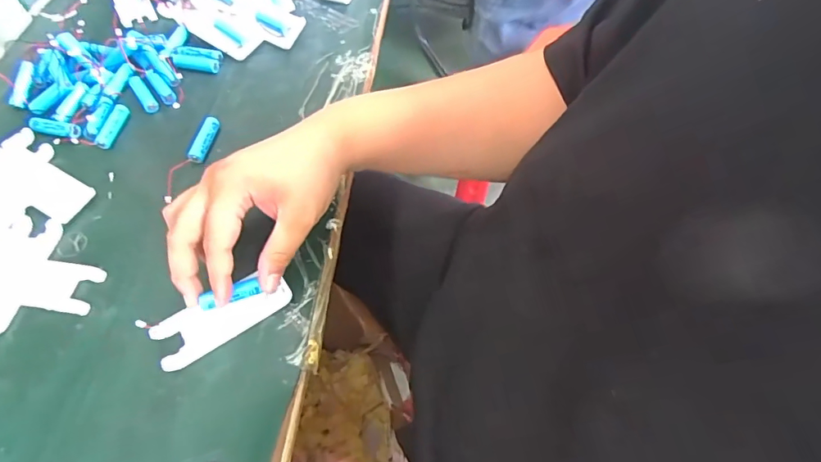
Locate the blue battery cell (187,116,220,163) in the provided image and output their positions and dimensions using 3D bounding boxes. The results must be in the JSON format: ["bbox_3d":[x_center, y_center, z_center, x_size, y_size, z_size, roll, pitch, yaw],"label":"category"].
[{"bbox_3d":[-0.202,-0.089,0.464,0.016,0.016,0.052,8,60,7],"label":"blue battery cell"}]

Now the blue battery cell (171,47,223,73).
[{"bbox_3d":[-0.237,-0.188,0.521,0.054,0.019,0.023,6,60,5],"label":"blue battery cell"}]

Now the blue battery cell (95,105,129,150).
[{"bbox_3d":[-0.300,-0.106,0.475,0.015,0.013,0.052,13,61,9],"label":"blue battery cell"}]

